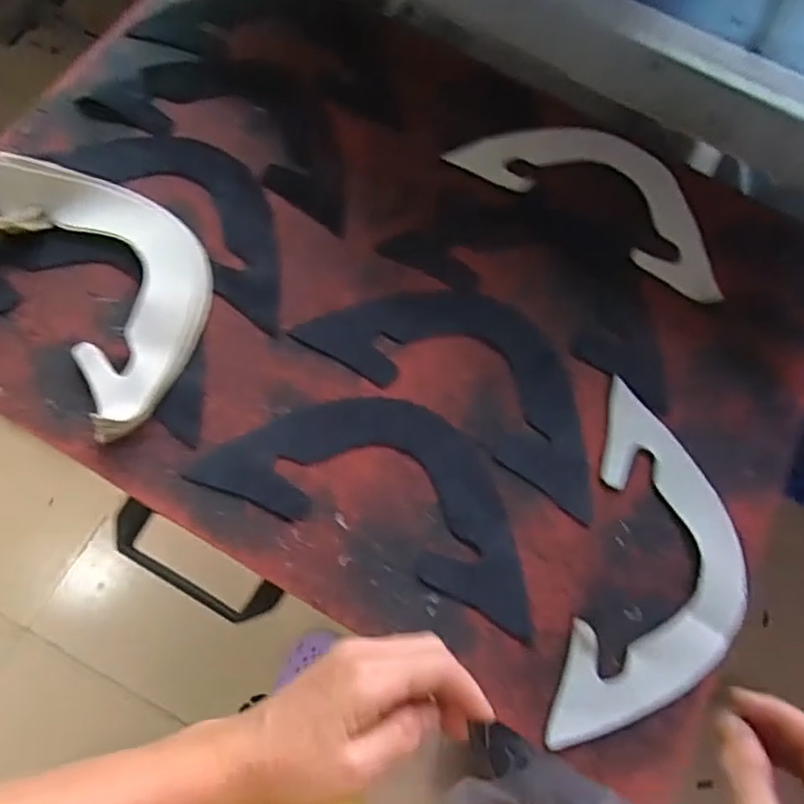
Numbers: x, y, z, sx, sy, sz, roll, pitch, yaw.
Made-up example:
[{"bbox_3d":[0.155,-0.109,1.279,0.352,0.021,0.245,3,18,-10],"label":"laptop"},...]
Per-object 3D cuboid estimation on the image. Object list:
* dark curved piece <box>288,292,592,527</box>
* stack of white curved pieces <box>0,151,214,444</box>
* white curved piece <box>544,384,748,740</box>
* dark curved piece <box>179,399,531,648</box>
[{"bbox_3d":[0.057,-0.027,0.487,0.257,0.009,0.111,33,76,9],"label":"dark curved piece"},{"bbox_3d":[-0.231,-0.108,0.482,0.126,0.036,0.258,-33,77,-9],"label":"stack of white curved pieces"},{"bbox_3d":[0.193,0.124,0.443,0.118,0.017,0.256,16,75,4],"label":"white curved piece"},{"bbox_3d":[-0.008,0.058,0.452,0.256,0.011,0.119,25,75,7],"label":"dark curved piece"}]

